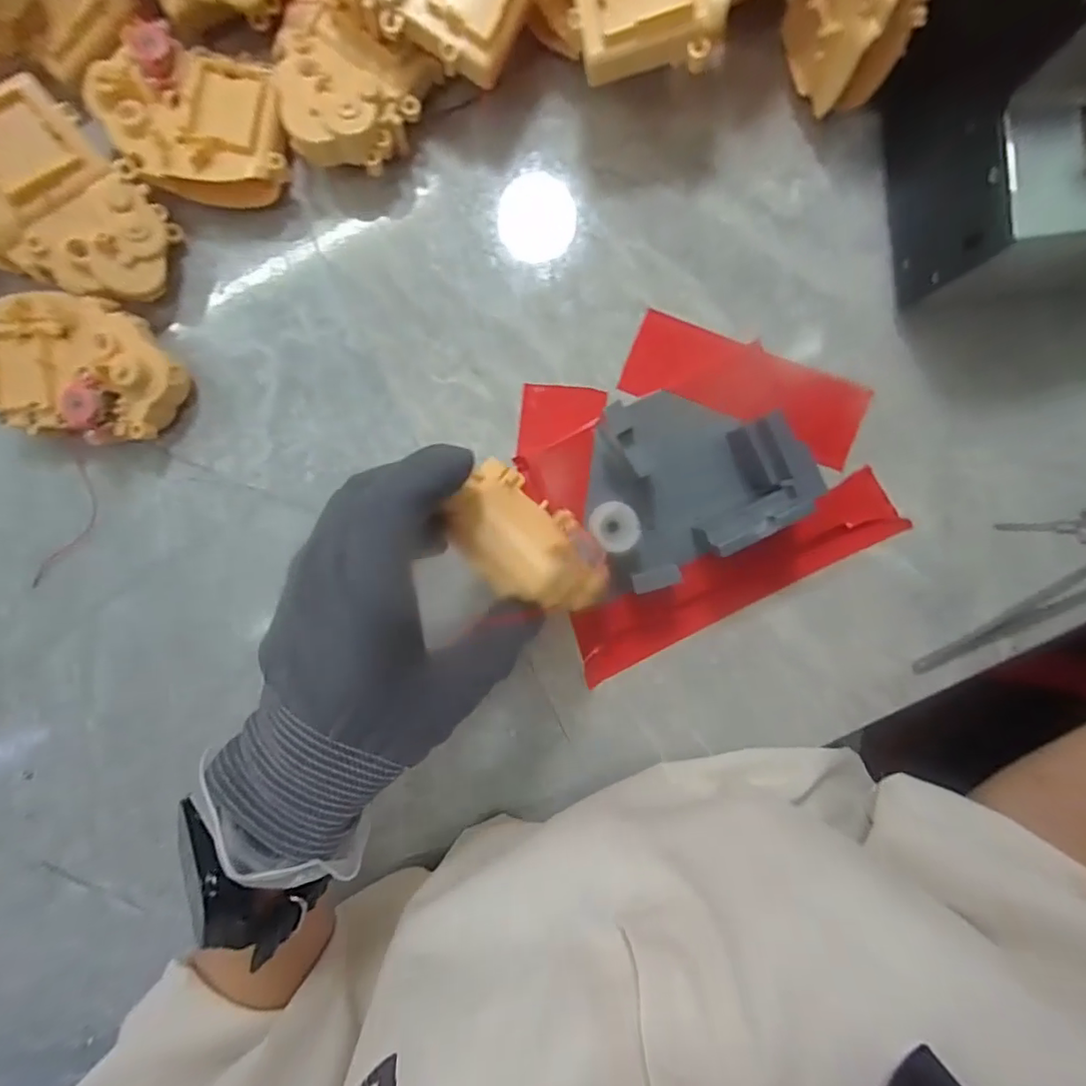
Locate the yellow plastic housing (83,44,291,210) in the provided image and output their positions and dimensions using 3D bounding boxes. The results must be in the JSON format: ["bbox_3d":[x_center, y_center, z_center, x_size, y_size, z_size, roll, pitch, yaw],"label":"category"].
[{"bbox_3d":[-0.183,-0.219,0.305,0.097,0.039,0.067,9,93,2],"label":"yellow plastic housing"}]

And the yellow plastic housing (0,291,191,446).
[{"bbox_3d":[-0.248,-0.092,0.310,0.103,0.039,0.074,10,93,2],"label":"yellow plastic housing"}]

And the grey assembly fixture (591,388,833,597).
[{"bbox_3d":[0.072,-0.037,0.293,0.123,0.049,0.091,-29,91,3],"label":"grey assembly fixture"}]

